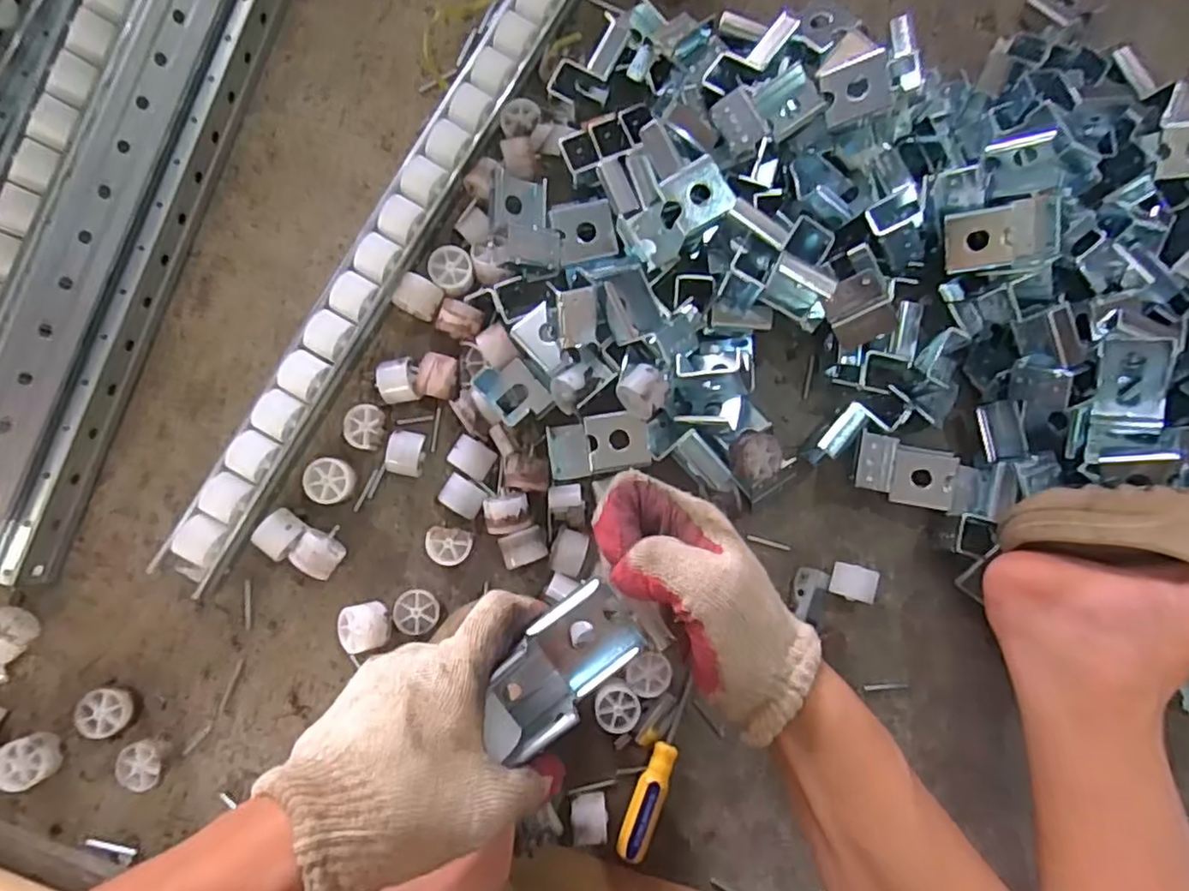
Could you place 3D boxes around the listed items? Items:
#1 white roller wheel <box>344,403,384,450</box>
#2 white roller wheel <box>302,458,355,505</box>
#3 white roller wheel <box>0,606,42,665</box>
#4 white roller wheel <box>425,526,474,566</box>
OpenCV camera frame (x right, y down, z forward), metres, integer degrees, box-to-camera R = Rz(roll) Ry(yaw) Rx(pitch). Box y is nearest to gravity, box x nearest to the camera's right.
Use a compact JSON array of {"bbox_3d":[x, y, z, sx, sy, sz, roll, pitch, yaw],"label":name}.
[{"bbox_3d":[-0.183,-0.014,0.528,0.029,0.023,0.035,6,84,-4],"label":"white roller wheel"},{"bbox_3d":[-0.207,0.029,0.523,0.038,0.024,0.035,0,84,-4],"label":"white roller wheel"},{"bbox_3d":[-0.440,0.142,0.491,0.034,0.031,0.032,-39,88,-7],"label":"white roller wheel"},{"bbox_3d":[-0.115,0.080,0.529,0.036,0.025,0.029,7,84,-4],"label":"white roller wheel"}]

